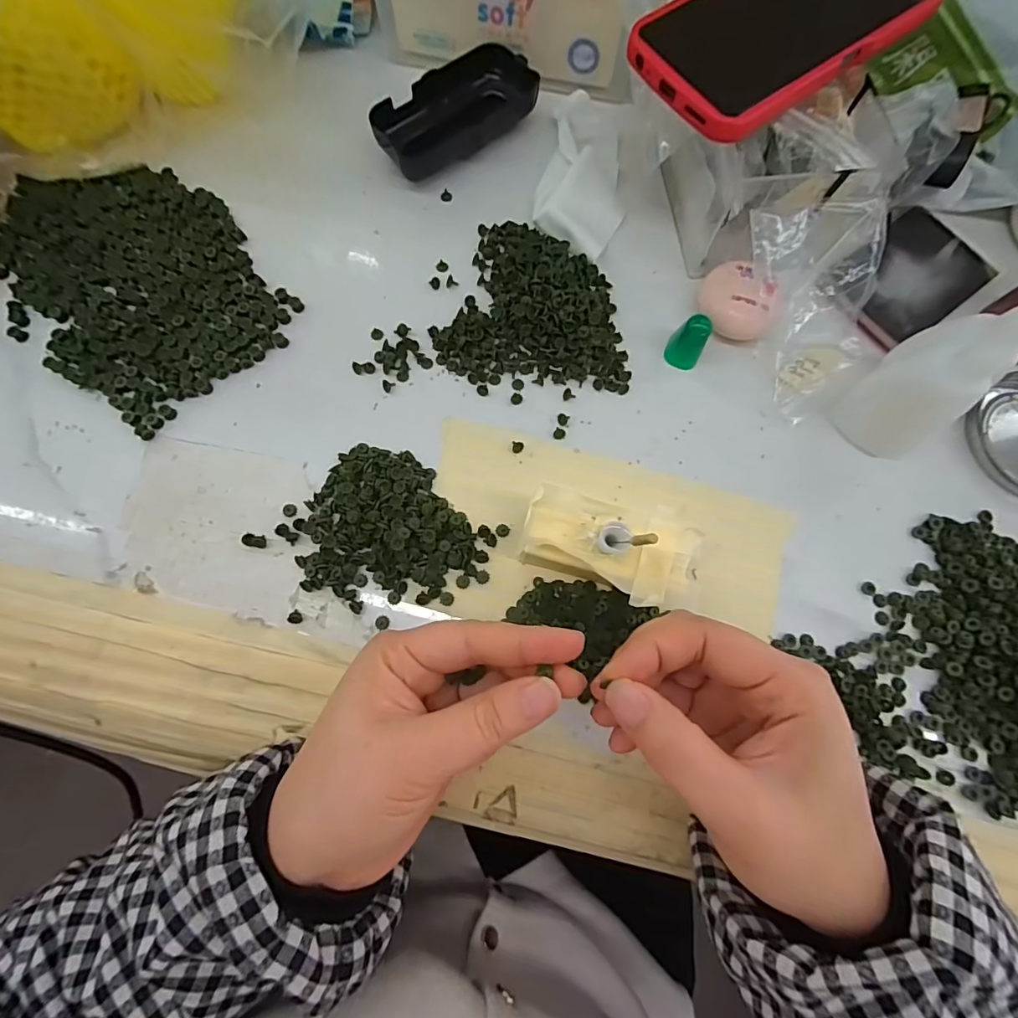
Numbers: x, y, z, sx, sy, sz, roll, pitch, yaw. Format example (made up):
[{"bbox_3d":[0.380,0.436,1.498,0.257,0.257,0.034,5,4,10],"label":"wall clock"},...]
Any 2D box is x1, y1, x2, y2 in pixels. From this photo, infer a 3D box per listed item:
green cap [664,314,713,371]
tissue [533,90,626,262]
[{"bbox_3d":[0.105,-0.097,0.279,0.020,0.029,0.016,36,79,6],"label":"green cap"},{"bbox_3d":[0.051,-0.222,0.315,0.054,0.011,0.124,12,77,1],"label":"tissue"}]

